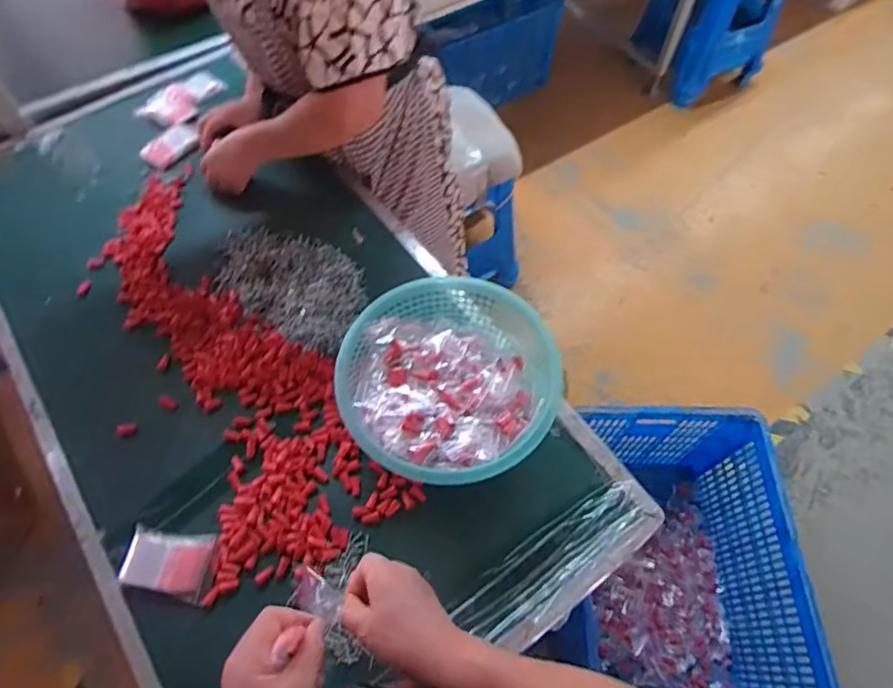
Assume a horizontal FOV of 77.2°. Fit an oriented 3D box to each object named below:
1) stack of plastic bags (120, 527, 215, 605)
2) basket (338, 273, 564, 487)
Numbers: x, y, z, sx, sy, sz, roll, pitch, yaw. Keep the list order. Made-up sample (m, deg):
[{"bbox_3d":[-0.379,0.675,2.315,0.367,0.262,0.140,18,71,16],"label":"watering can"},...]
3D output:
[{"bbox_3d":[-0.334,0.264,0.674,0.104,0.015,0.072,6,61,4],"label":"stack of plastic bags"},{"bbox_3d":[0.005,0.045,0.725,0.262,0.081,0.266,0,61,0],"label":"basket"}]

